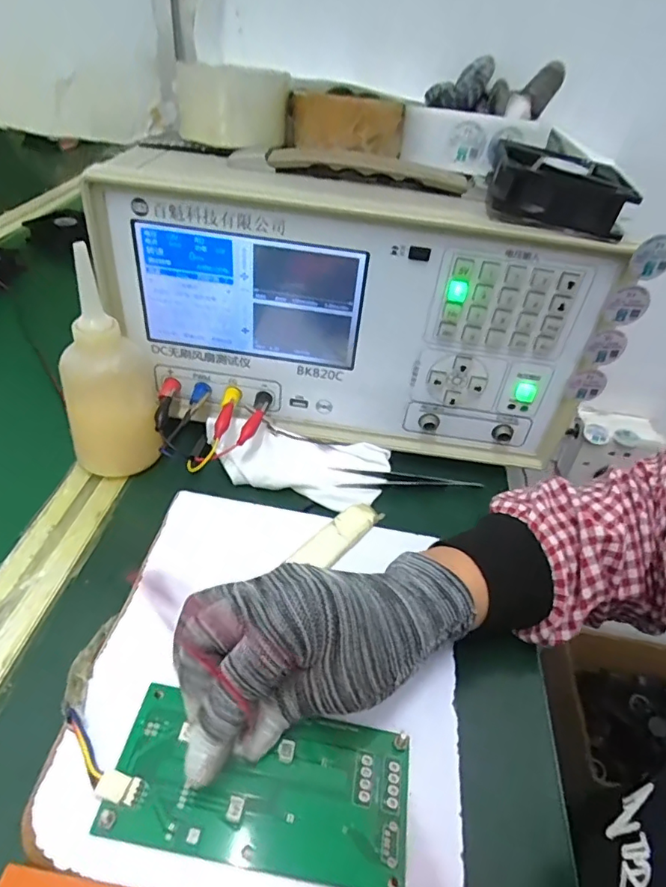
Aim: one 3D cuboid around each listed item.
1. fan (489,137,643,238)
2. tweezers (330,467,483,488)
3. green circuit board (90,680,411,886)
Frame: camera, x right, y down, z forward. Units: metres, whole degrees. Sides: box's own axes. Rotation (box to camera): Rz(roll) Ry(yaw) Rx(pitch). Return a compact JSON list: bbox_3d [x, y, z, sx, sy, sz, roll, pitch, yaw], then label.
[{"bbox_3d":[0.142,-0.163,0.332,0.081,0.032,0.076,15,42,9],"label":"fan"},{"bbox_3d":[0.059,0.029,0.416,0.118,0.005,0.019,3,41,-5],"label":"tweezers"},{"bbox_3d":[-0.032,0.157,0.244,0.135,0.007,0.065,9,41,-1],"label":"green circuit board"}]

